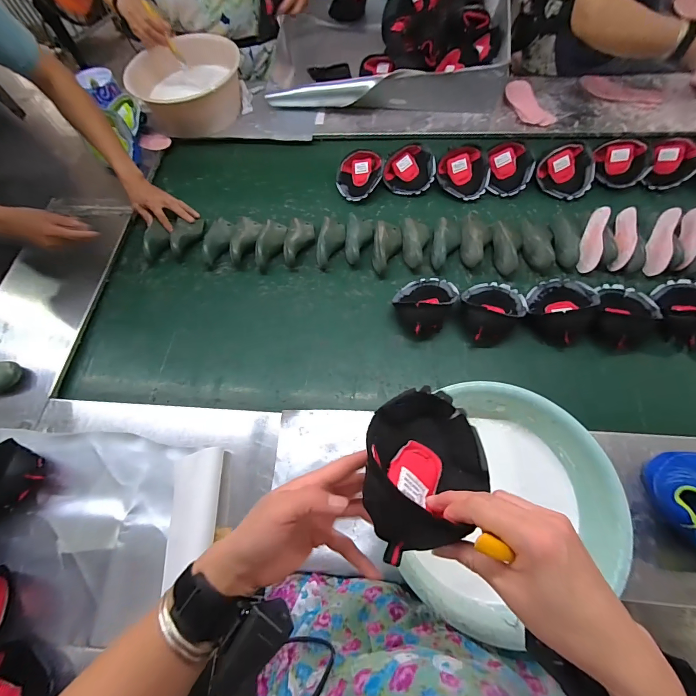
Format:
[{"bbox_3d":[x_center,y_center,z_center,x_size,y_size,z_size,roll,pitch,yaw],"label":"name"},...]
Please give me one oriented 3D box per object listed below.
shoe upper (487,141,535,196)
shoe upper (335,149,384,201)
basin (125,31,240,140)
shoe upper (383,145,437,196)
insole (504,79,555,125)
[{"bbox_3d":[0.380,-0.426,0.838,0.111,0.059,0.119,1,66,3],"label":"shoe upper"},{"bbox_3d":[0.028,-0.429,0.868,0.122,0.053,0.120,1,66,3],"label":"shoe upper"},{"bbox_3d":[-0.441,-0.724,0.969,0.285,0.125,0.285,-1,66,2],"label":"basin"},{"bbox_3d":[0.151,-0.432,0.865,0.127,0.060,0.107,2,66,4],"label":"shoe upper"},{"bbox_3d":[0.467,-0.638,0.915,0.076,0.015,0.158,-32,76,1],"label":"insole"}]

